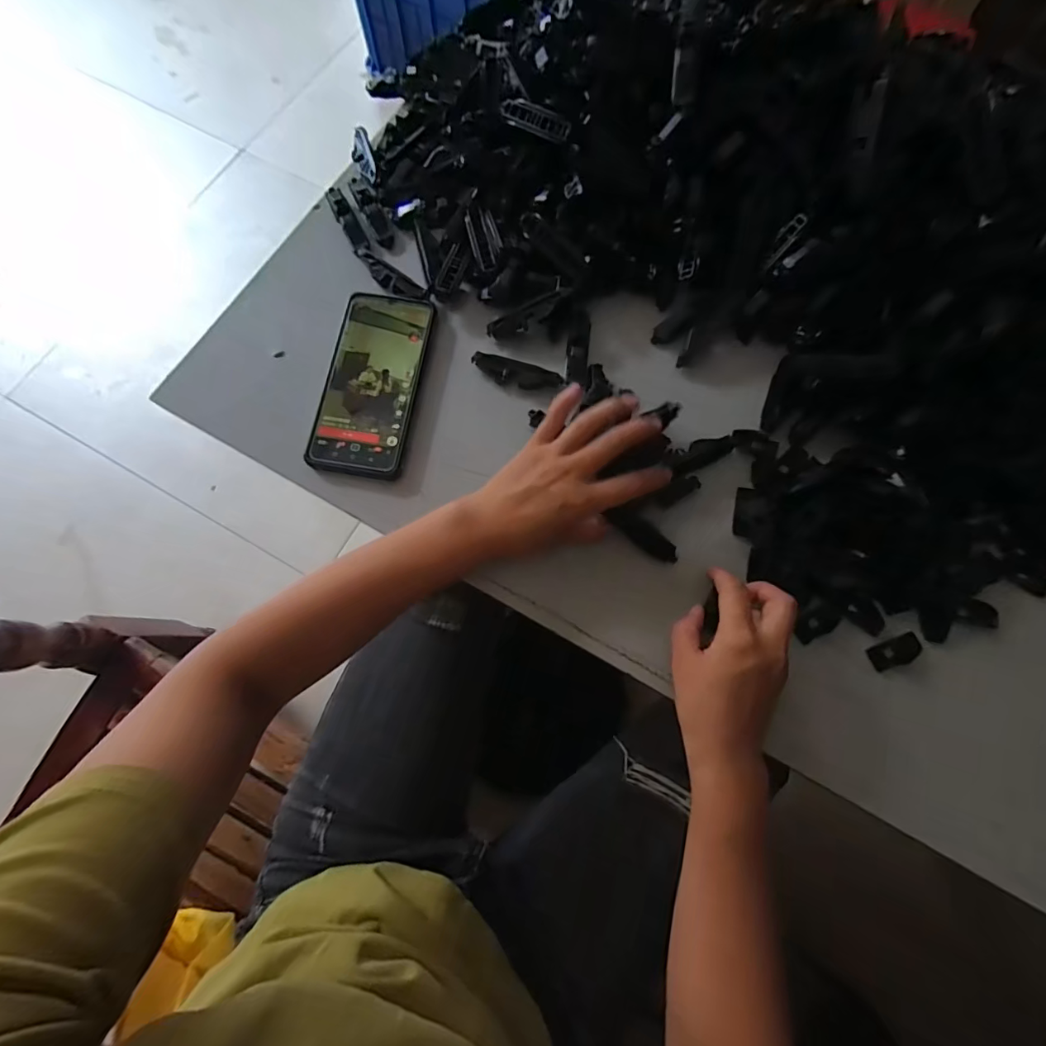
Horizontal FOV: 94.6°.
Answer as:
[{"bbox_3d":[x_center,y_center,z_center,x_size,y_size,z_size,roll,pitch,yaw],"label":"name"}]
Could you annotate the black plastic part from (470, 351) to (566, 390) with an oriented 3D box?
[{"bbox_3d":[-0.007,-0.130,0.423,0.080,0.019,0.017,17,75,3],"label":"black plastic part"}]

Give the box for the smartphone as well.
[{"bbox_3d":[-0.129,-0.124,0.419,0.076,0.015,0.169,9,75,1],"label":"smartphone"}]

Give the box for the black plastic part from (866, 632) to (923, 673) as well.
[{"bbox_3d":[0.289,0.100,0.374,0.041,0.004,0.020,-20,76,-7],"label":"black plastic part"}]

